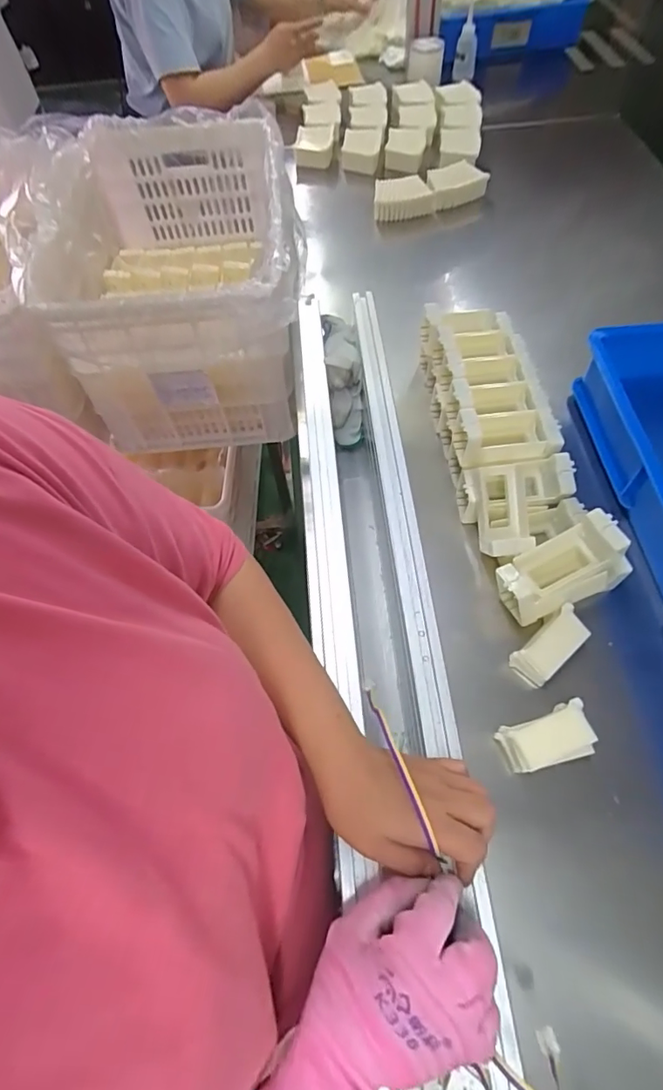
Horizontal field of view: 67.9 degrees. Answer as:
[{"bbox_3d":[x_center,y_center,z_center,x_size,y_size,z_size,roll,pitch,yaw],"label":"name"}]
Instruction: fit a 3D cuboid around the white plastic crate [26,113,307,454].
[{"bbox_3d":[-0.249,-0.486,0.900,0.380,0.293,0.537,-3,63,1],"label":"white plastic crate"}]

